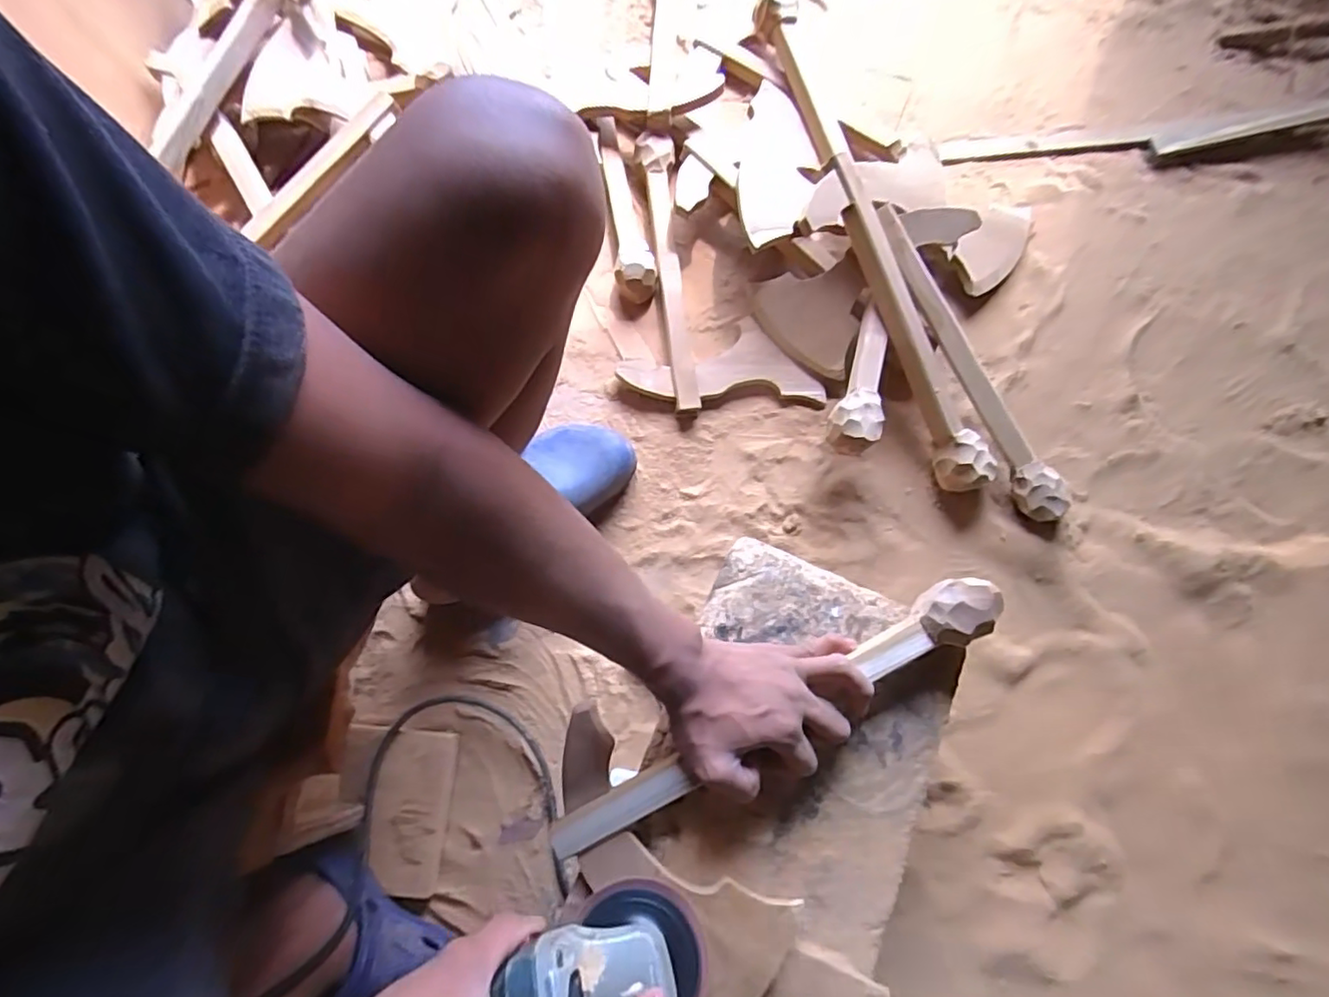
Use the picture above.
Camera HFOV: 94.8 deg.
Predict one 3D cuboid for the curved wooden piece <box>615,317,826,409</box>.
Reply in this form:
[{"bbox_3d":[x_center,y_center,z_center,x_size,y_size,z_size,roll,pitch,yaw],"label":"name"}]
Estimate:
[{"bbox_3d":[0.067,-0.162,0.730,0.235,0.025,0.103,0,75,2],"label":"curved wooden piece"}]

